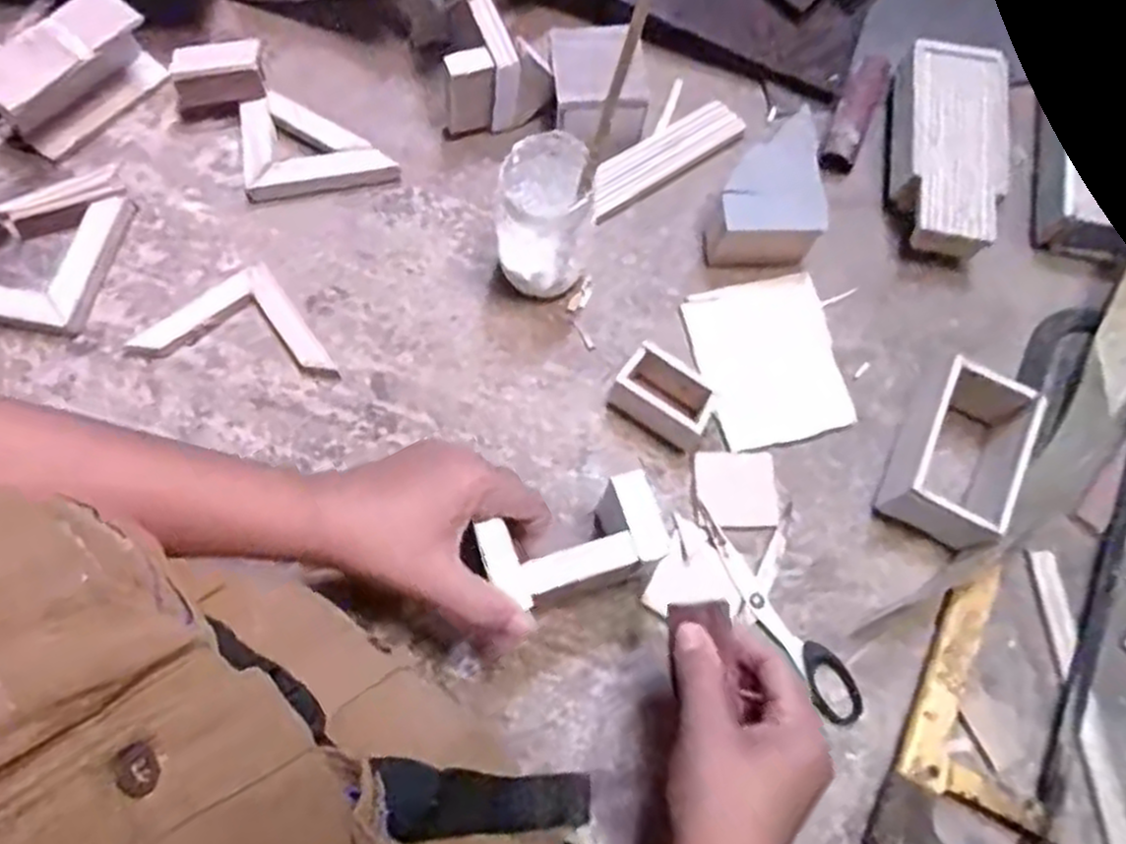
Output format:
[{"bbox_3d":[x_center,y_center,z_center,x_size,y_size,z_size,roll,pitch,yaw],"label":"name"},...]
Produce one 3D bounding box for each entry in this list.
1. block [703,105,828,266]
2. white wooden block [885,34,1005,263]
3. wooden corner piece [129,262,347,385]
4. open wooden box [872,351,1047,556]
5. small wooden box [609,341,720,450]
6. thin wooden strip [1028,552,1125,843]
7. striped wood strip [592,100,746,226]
[{"bbox_3d":[0.140,-0.166,0.550,0.073,0.046,0.101,1,73,-1],"label":"block"},{"bbox_3d":[0.280,-0.196,0.568,0.078,0.039,0.168,11,73,2],"label":"white wooden block"},{"bbox_3d":[-0.218,-0.044,0.512,0.100,0.012,0.096,-35,77,-12],"label":"wooden corner piece"},{"bbox_3d":[0.251,0.023,0.493,0.064,0.048,0.106,25,74,6],"label":"open wooden box"},{"bbox_3d":[0.067,-0.016,0.499,0.063,0.046,0.037,32,74,8],"label":"small wooden box"},{"bbox_3d":[0.318,0.224,0.450,0.019,0.011,0.294,-5,73,-3],"label":"thin wooden strip"},{"bbox_3d":[0.073,-0.199,0.577,0.138,0.012,0.036,-34,77,-11],"label":"striped wood strip"}]

